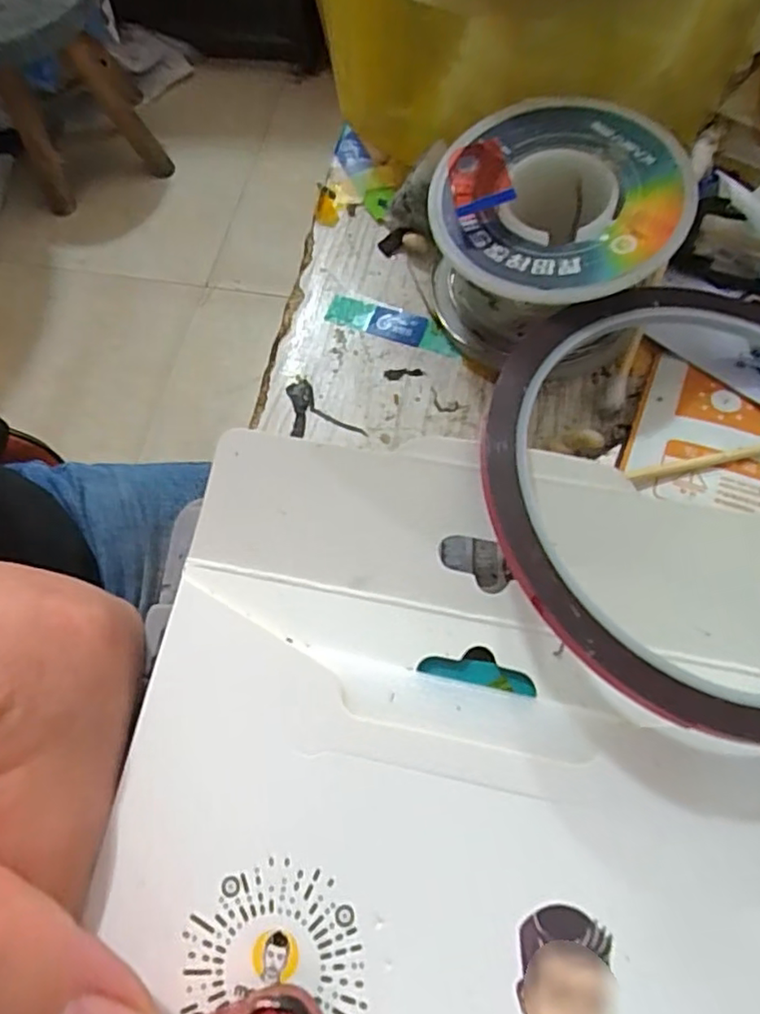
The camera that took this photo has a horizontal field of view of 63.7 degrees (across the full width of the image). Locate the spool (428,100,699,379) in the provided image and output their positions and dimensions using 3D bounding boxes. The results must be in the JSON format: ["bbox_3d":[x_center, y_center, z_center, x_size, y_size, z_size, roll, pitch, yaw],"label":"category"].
[{"bbox_3d":[0.039,-0.064,0.141,0.052,0.026,0.055,-2,69,5],"label":"spool"}]

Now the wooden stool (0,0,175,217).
[{"bbox_3d":[-0.630,-0.843,1.189,0.272,0.312,0.293,-26,69,-4],"label":"wooden stool"}]

